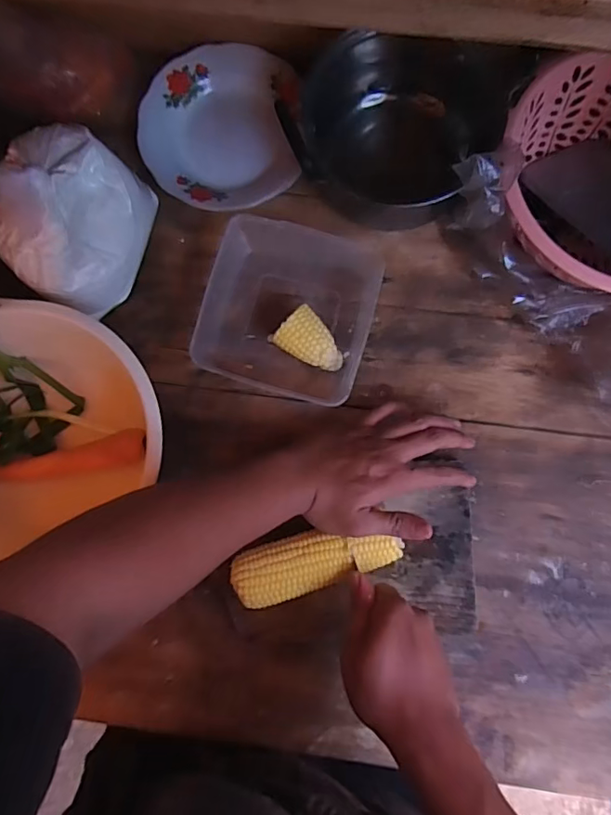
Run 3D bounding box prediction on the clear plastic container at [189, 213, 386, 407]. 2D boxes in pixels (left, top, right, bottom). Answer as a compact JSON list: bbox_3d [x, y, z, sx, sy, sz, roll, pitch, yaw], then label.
[{"bbox_3d":[-0.016,-0.096,0.524,0.161,0.056,0.163,15,83,4],"label":"clear plastic container"}]

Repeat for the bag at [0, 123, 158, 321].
[{"bbox_3d":[-0.209,-0.174,0.478,0.078,0.177,0.153,28,84,5],"label":"bag"}]

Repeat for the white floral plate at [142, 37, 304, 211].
[{"bbox_3d":[-0.087,-0.291,0.556,0.161,0.043,0.174,0,83,2],"label":"white floral plate"}]

